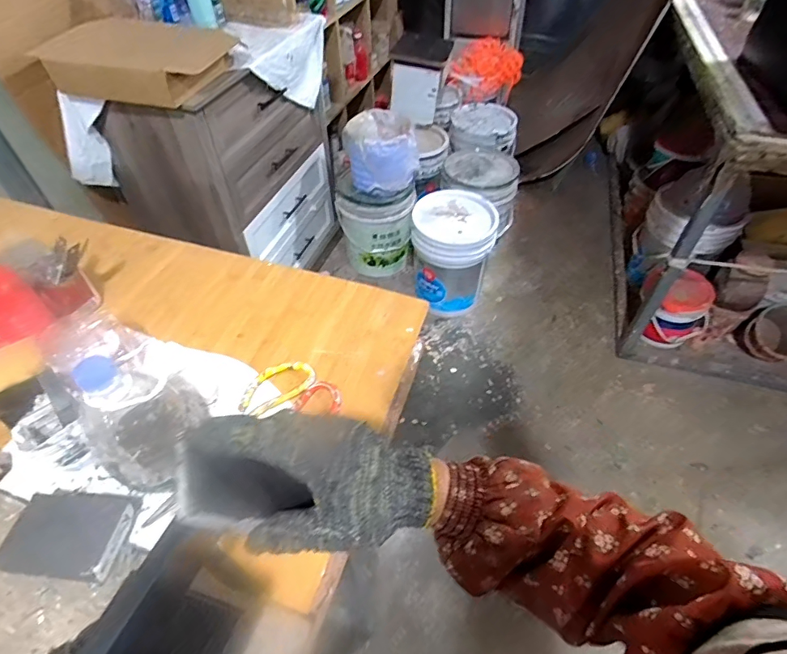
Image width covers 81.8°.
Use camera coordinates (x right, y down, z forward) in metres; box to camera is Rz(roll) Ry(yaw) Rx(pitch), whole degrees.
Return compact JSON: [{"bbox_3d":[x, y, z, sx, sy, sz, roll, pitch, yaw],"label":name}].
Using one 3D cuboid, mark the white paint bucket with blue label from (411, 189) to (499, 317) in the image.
[{"bbox_3d":[0.217,-0.270,1.692,0.295,0.350,0.286,-1,48,-1],"label":"white paint bucket with blue label"}]

